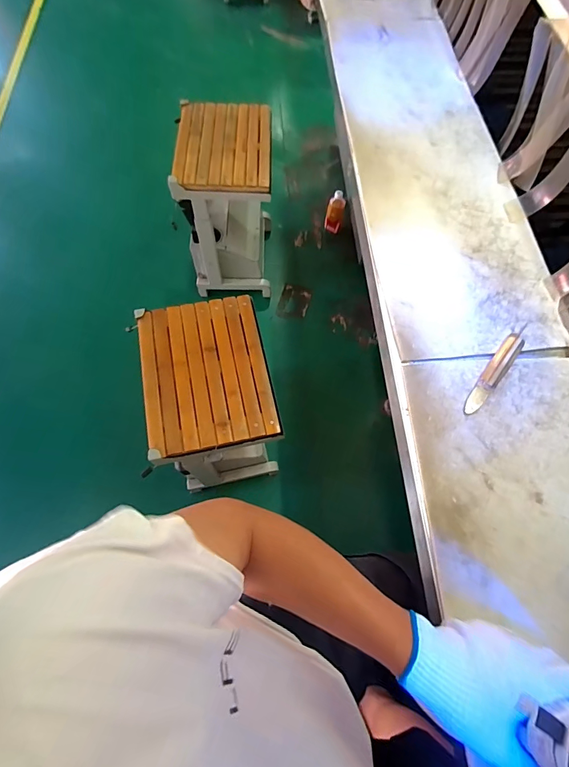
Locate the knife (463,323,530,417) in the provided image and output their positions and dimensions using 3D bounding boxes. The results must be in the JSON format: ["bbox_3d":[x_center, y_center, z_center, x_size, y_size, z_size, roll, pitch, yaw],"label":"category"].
[{"bbox_3d":[0.334,-0.026,0.591,0.030,0.014,0.188,38,72,16],"label":"knife"}]

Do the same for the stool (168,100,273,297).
[{"bbox_3d":[-0.187,-0.640,1.369,0.295,0.508,0.416,0,68,-1],"label":"stool"}]

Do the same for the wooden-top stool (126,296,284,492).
[{"bbox_3d":[-0.180,0.054,1.058,0.288,0.434,0.377,-11,68,-5],"label":"wooden-top stool"}]

